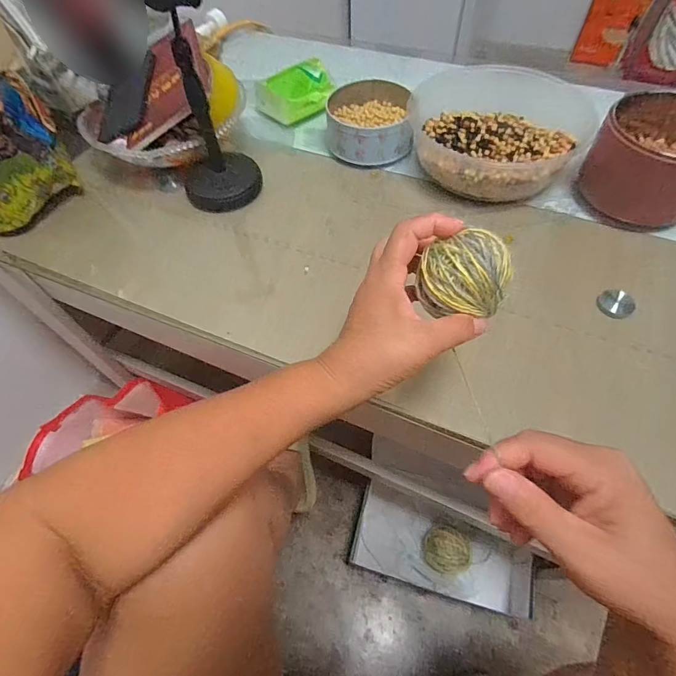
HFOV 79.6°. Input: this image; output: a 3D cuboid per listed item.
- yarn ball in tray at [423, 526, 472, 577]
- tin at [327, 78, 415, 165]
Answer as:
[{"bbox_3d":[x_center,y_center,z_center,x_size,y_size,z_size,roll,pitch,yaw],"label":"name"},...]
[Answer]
[{"bbox_3d":[0.206,0.404,0.768,0.082,0.082,0.071,13,60,10],"label":"yarn ball in tray"},{"bbox_3d":[0.046,-0.325,0.605,0.121,0.054,0.147,-1,58,1],"label":"tin"}]

